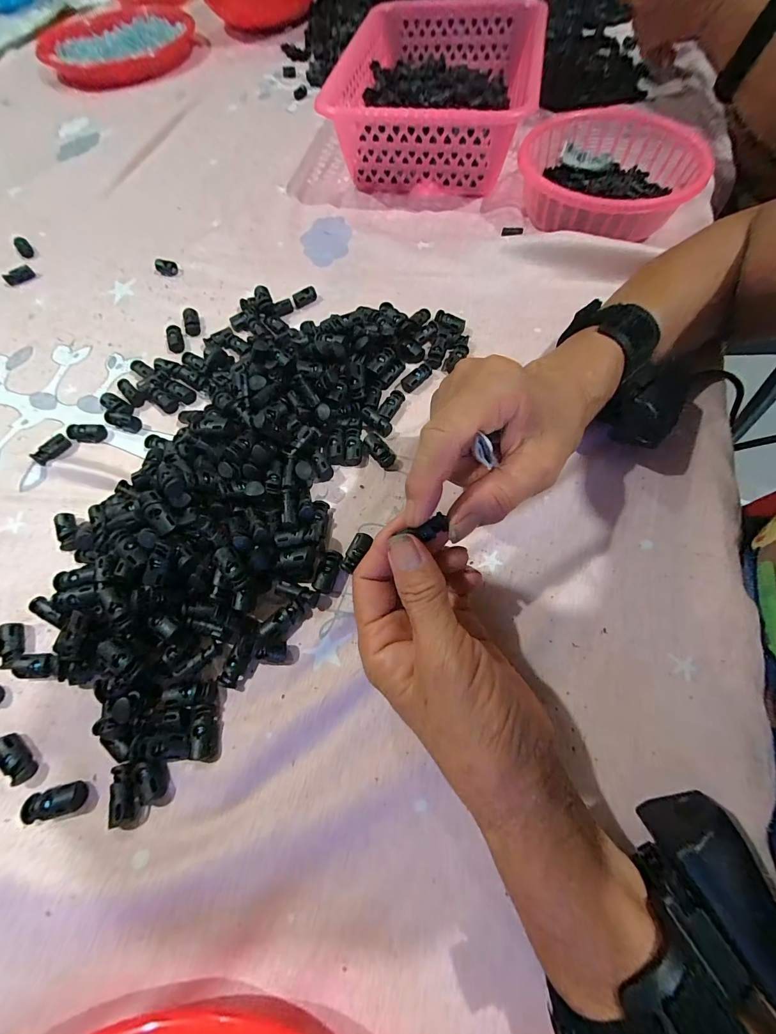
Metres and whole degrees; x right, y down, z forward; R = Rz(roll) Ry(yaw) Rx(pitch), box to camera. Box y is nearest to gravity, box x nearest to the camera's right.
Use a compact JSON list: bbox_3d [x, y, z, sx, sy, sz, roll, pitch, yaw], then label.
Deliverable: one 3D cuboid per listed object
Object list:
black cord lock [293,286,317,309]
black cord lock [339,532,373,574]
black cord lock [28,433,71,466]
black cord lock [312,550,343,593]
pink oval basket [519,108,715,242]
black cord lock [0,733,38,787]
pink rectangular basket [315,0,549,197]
[{"bbox_3d":[-0.081,-0.214,0.360,0.024,0.010,0.013,-30,68,-10],"label":"black cord lock"},{"bbox_3d":[-0.022,0.024,0.249,0.011,0.009,0.028,29,70,14],"label":"black cord lock"},{"bbox_3d":[-0.266,-0.054,0.293,0.011,0.009,0.027,28,70,14],"label":"black cord lock"},{"bbox_3d":[-0.039,0.036,0.243,0.013,0.007,0.028,14,67,9],"label":"black cord lock"},{"bbox_3d":[0.218,-0.345,0.379,0.166,0.050,0.175,25,69,13],"label":"pink oval basket"},{"bbox_3d":[-0.209,0.135,0.208,0.028,0.008,0.011,39,73,18],"label":"black cord lock"},{"bbox_3d":[0.060,-0.498,0.444,0.213,0.085,0.299,13,67,8],"label":"pink rectangular basket"}]

